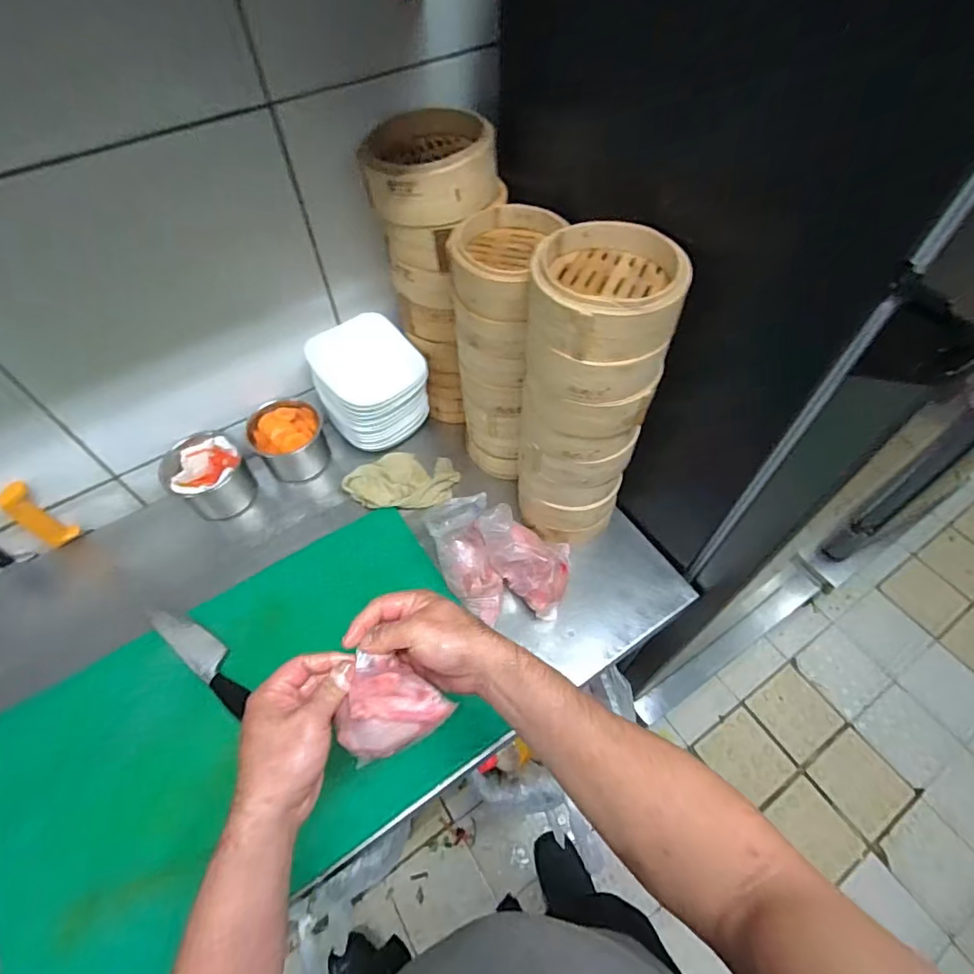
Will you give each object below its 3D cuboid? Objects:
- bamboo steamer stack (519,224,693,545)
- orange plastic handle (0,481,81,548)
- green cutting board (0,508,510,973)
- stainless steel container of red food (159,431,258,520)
[{"bbox_3d":[0.125,-0.090,0.694,0.145,0.449,0.149,9,57,7],"label":"bamboo steamer stack"},{"bbox_3d":[-0.705,0.049,0.827,0.046,0.148,0.017,-32,61,-19],"label":"orange plastic handle"},{"bbox_3d":[-0.307,0.310,0.690,0.614,0.038,0.391,-29,62,-17],"label":"green cutting board"},{"bbox_3d":[-0.463,-0.009,0.896,0.118,0.117,0.125,0,56,1],"label":"stainless steel container of red food"}]

